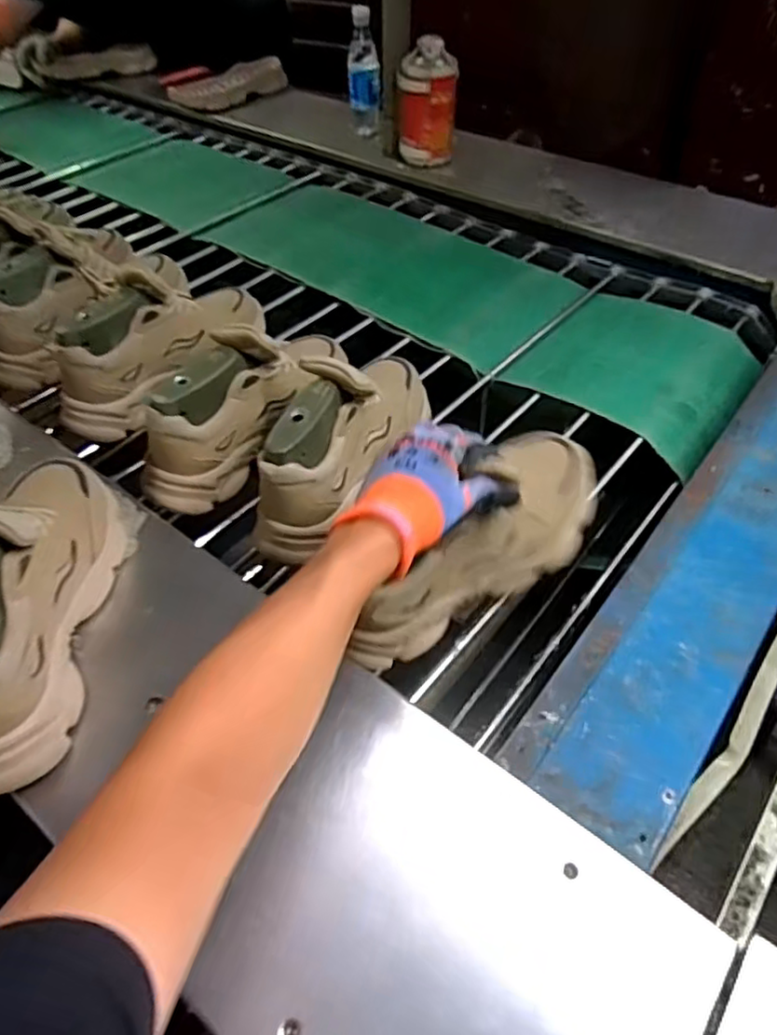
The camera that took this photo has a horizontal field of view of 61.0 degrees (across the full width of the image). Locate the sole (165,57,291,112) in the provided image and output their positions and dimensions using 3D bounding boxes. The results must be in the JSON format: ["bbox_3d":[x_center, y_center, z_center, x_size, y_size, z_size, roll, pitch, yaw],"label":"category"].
[{"bbox_3d":[-0.356,-0.966,1.488,0.266,0.085,0.047,-22,51,-16],"label":"sole"}]

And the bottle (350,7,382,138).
[{"bbox_3d":[-0.049,-0.854,1.282,0.062,0.211,0.066,-3,49,0],"label":"bottle"}]

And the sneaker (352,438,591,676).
[{"bbox_3d":[0.077,0.028,0.593,0.277,0.120,0.091,-39,58,-16],"label":"sneaker"}]

